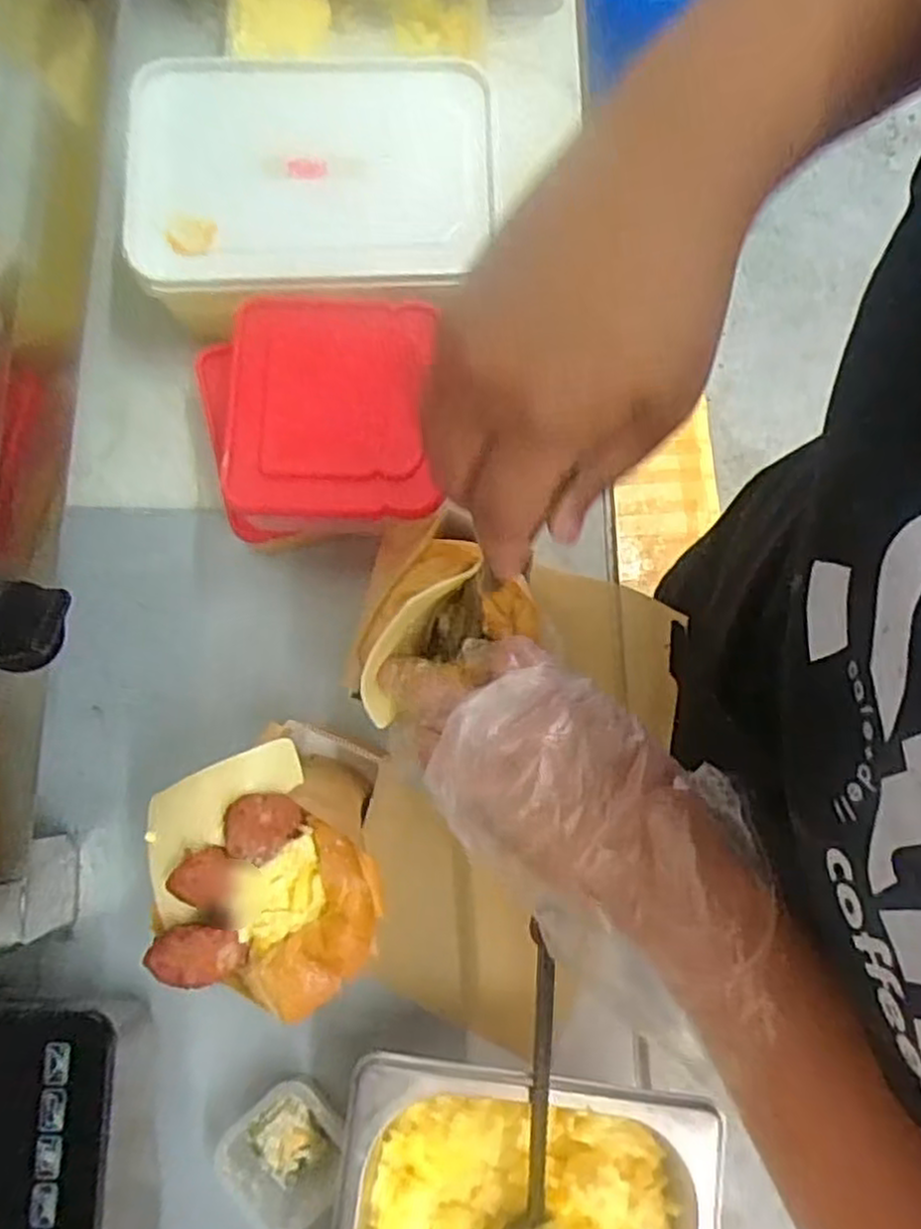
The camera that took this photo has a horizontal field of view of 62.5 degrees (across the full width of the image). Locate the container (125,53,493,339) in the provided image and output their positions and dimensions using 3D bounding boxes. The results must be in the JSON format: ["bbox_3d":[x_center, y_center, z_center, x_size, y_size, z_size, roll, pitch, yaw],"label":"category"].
[{"bbox_3d":[-0.087,-0.252,0.450,0.201,0.069,0.152,0,79,0],"label":"container"}]

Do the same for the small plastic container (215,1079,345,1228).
[{"bbox_3d":[-0.086,0.275,0.392,0.058,0.029,0.059,44,82,8],"label":"small plastic container"}]

